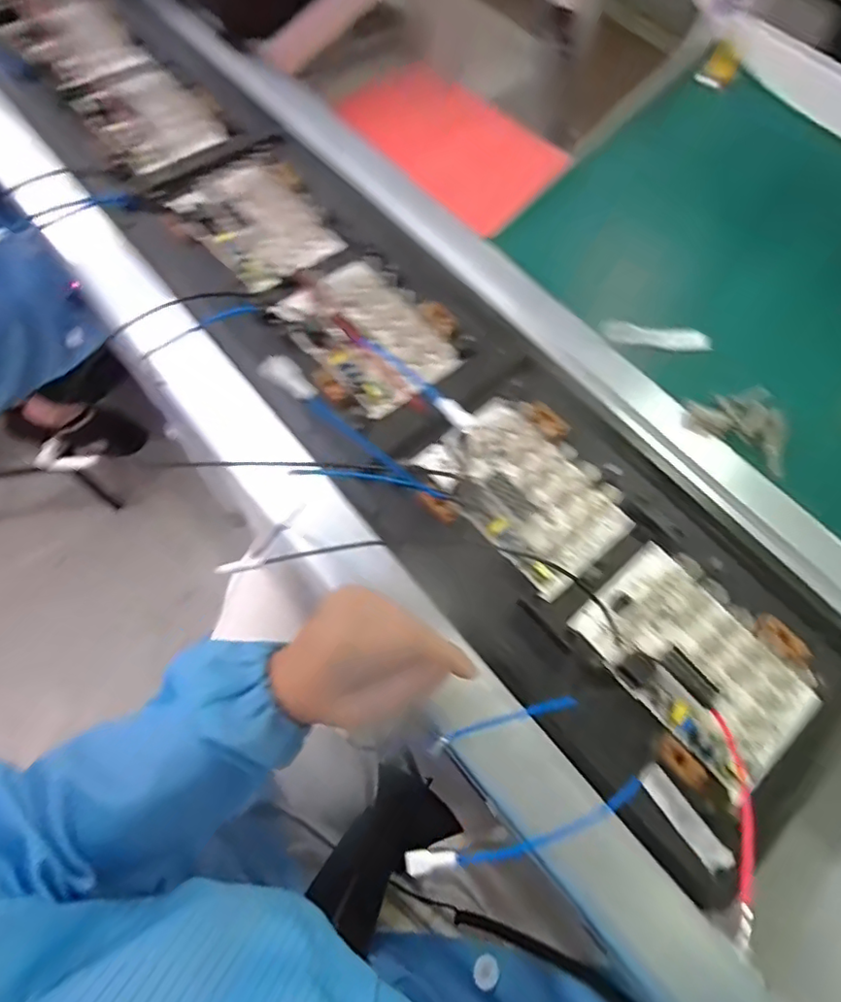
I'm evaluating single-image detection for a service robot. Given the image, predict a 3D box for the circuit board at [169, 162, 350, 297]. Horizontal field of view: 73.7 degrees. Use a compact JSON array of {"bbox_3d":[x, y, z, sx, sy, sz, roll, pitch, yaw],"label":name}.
[{"bbox_3d":[-0.147,-0.248,0.501,0.113,0.019,0.135,-39,75,-18],"label":"circuit board"}]

